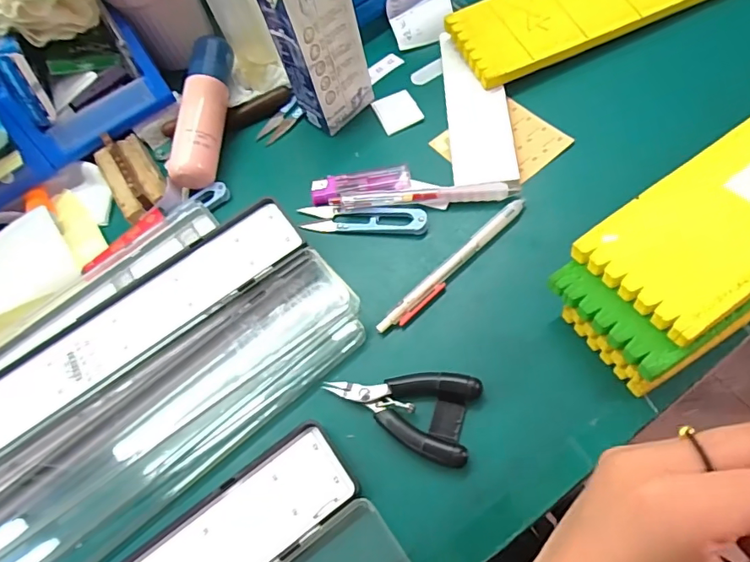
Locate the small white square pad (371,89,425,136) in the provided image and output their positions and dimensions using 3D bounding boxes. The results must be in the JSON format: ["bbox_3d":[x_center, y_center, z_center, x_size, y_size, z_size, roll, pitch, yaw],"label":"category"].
[{"bbox_3d":[0.019,-0.145,0.426,0.034,0.005,0.040,-23,62,-2],"label":"small white square pad"}]

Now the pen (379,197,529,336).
[{"bbox_3d":[0.056,-0.012,0.350,0.138,0.009,0.014,-41,64,-11],"label":"pen"}]

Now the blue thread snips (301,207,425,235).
[{"bbox_3d":[-0.011,-0.046,0.385,0.101,0.008,0.025,4,64,16],"label":"blue thread snips"}]

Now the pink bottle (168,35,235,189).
[{"bbox_3d":[-0.147,-0.146,0.429,0.037,0.036,0.135,9,72,-20],"label":"pink bottle"}]

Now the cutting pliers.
[{"bbox_3d":[0.015,0.076,0.309,0.091,0.018,0.052,12,66,16],"label":"cutting pliers"}]

